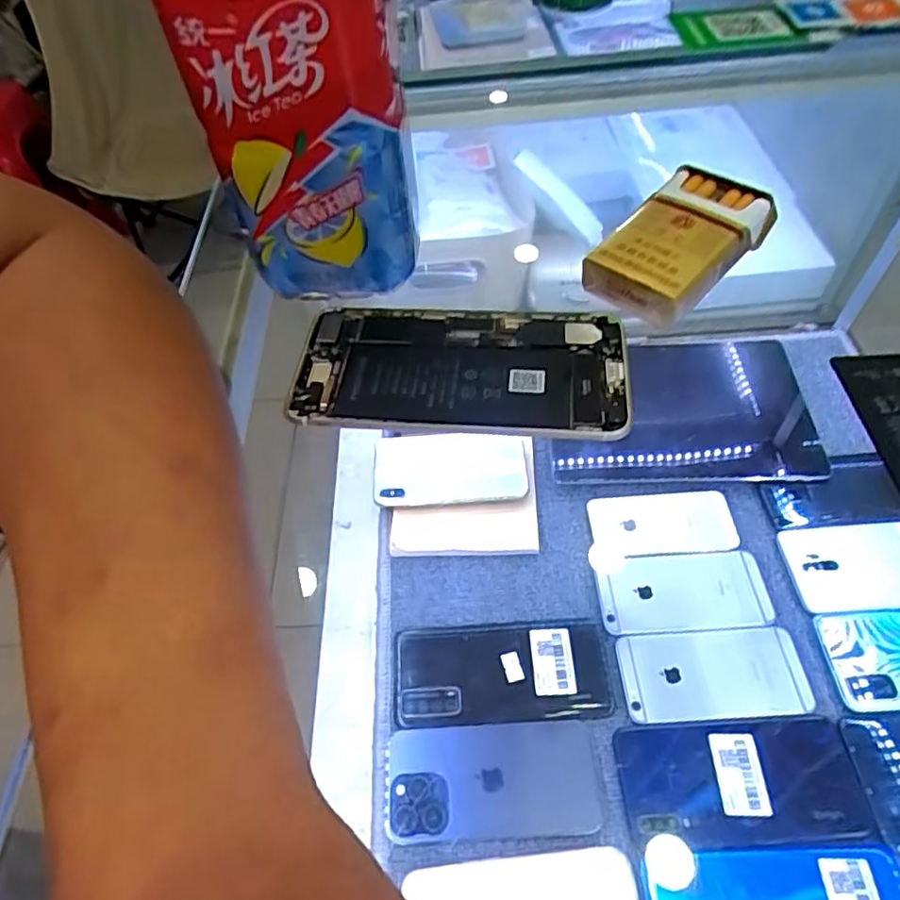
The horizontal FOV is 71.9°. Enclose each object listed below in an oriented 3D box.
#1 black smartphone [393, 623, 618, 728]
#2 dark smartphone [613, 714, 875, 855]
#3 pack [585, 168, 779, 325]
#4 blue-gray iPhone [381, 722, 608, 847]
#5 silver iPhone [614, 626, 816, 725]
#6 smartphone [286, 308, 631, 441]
[{"bbox_3d":[0.039,0.172,0.480,0.162,0.008,0.075,-4,53,2],"label":"black smartphone"},{"bbox_3d":[0.198,0.227,0.425,0.156,0.004,0.077,-4,53,2],"label":"dark smartphone"},{"bbox_3d":[0.119,-0.109,0.323,0.095,0.027,0.059,-40,59,-22],"label":"pack"},{"bbox_3d":[0.029,0.231,0.435,0.145,0.005,0.070,-5,53,2],"label":"blue-gray iPhone"},{"bbox_3d":[0.200,0.170,0.472,0.136,0.005,0.066,-4,53,2],"label":"silver iPhone"},{"bbox_3d":[0.004,-0.039,0.298,0.155,0.009,0.076,2,53,7],"label":"smartphone"}]

